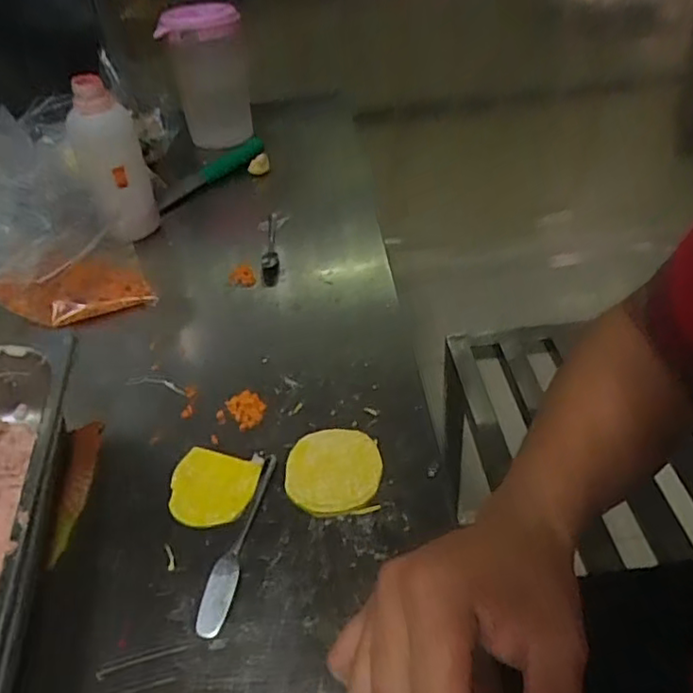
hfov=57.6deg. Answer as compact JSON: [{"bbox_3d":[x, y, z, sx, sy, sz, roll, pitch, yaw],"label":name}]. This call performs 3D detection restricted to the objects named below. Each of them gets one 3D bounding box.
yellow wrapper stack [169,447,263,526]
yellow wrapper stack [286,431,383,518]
[{"bbox_3d":[-0.101,0.103,0.464,0.062,0.008,0.059,9,41,15],"label":"yellow wrapper stack"},{"bbox_3d":[-0.009,0.091,0.471,0.070,0.006,0.077,-4,39,-1],"label":"yellow wrapper stack"}]

